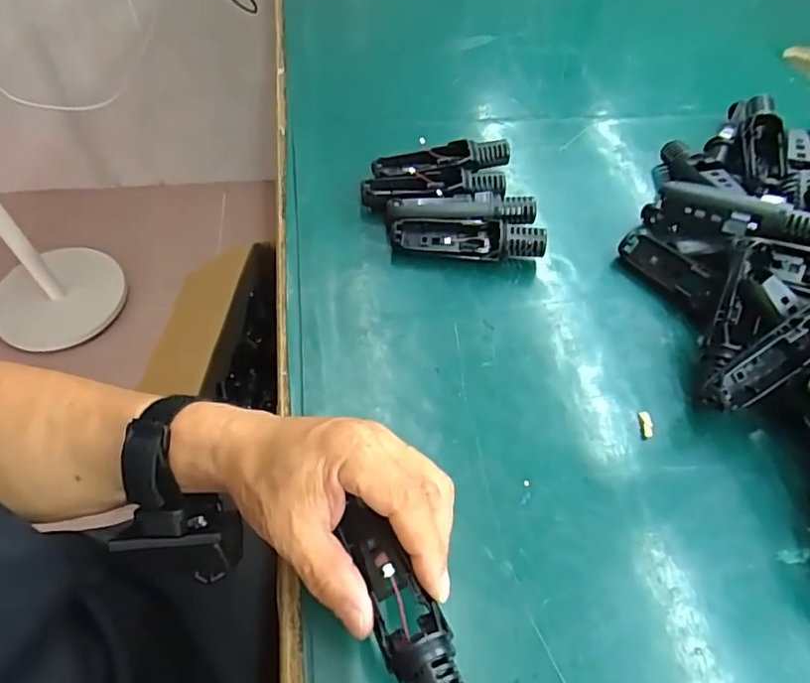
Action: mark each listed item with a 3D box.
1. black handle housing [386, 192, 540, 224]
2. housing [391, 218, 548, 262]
[{"bbox_3d":[0.047,-0.106,0.470,0.122,0.033,0.021,2,56,-1],"label":"black handle housing"},{"bbox_3d":[0.051,-0.083,0.457,0.120,0.031,0.030,8,56,3],"label":"housing"}]

